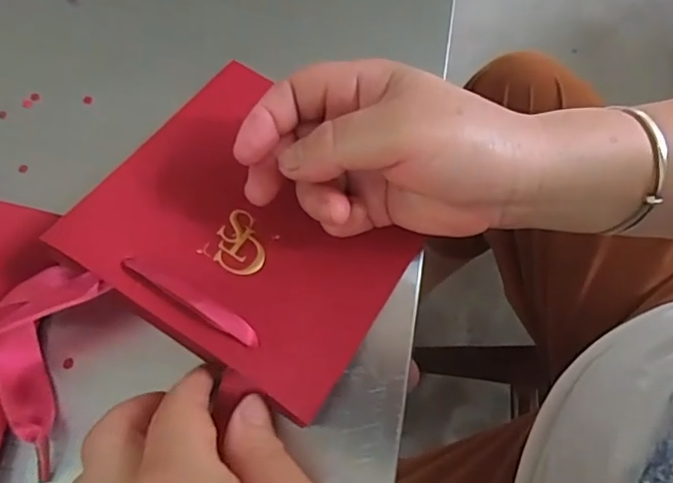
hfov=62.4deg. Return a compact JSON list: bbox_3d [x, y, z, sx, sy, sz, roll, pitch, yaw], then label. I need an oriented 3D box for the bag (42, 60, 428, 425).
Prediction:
[{"bbox_3d":[-0.037,-0.010,0.264,0.138,0.009,0.136,33,60,5],"label":"bag"}]

